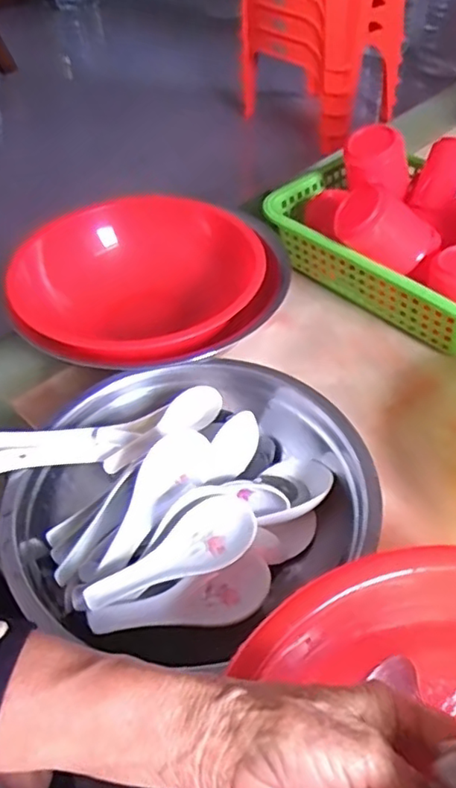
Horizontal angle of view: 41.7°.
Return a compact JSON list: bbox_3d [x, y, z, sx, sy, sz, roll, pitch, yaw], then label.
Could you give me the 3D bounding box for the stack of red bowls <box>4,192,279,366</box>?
[{"bbox_3d":[-0.085,-0.104,0.651,0.253,0.115,0.253,-29,53,-21],"label":"stack of red bowls"}]

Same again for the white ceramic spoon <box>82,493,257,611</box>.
[{"bbox_3d":[-0.036,0.110,0.401,0.127,0.031,0.043,-20,49,-34],"label":"white ceramic spoon"}]

